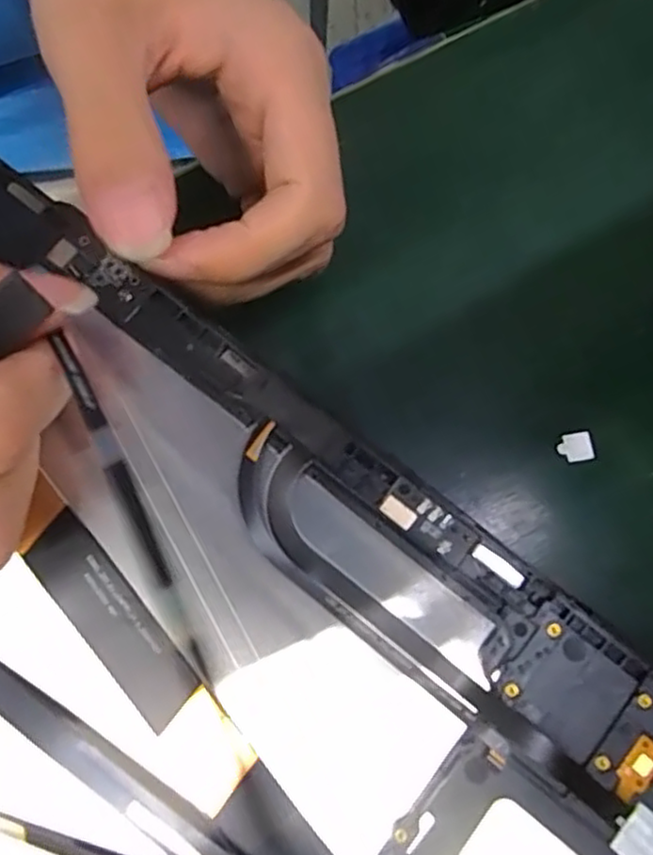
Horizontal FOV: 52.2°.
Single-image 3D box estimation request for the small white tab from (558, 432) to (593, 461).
[{"bbox_3d":[0.074,0.006,0.198,0.010,0.004,0.008,-9,86,-5],"label":"small white tab"}]

